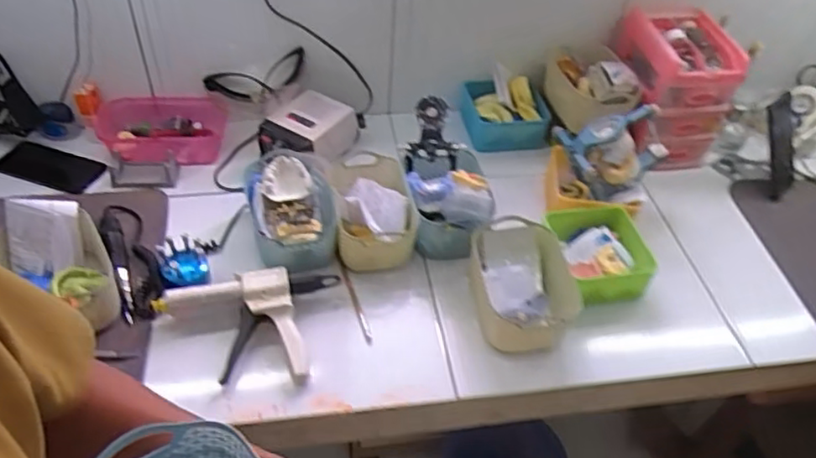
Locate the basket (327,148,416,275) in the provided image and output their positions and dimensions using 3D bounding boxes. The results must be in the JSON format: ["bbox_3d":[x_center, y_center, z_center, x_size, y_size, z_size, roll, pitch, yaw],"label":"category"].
[{"bbox_3d":[-0.056,-0.022,0.965,0.109,0.106,0.177,-6,47,-11],"label":"basket"}]

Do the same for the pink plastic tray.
[{"bbox_3d":[-0.402,-0.160,1.074,0.201,0.059,0.123,3,46,-2],"label":"pink plastic tray"}]

